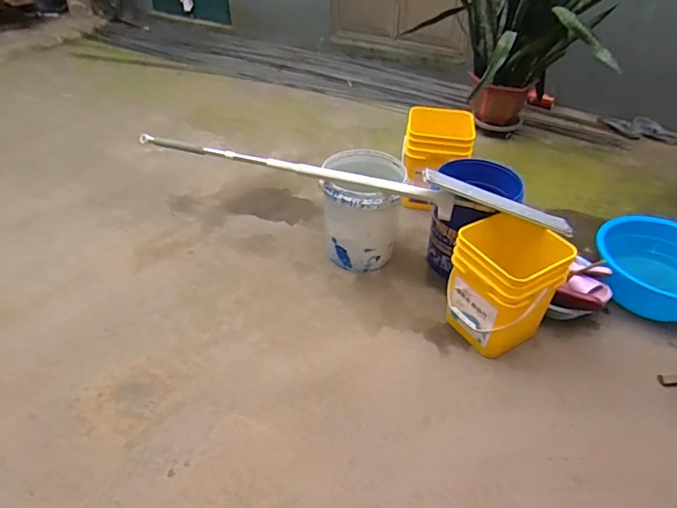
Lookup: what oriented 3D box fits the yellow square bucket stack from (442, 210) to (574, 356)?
[{"bbox_3d":[0.511,0.104,1.560,0.242,0.368,0.287,-24,47,-28],"label":"yellow square bucket stack"}]

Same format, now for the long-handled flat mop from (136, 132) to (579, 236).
[{"bbox_3d":[-0.011,-0.274,1.674,1.528,0.164,0.093,14,41,13],"label":"long-handled flat mop"}]

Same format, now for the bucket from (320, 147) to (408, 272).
[{"bbox_3d":[0.085,-0.168,1.866,0.288,0.348,0.324,6,43,3],"label":"bucket"}]

